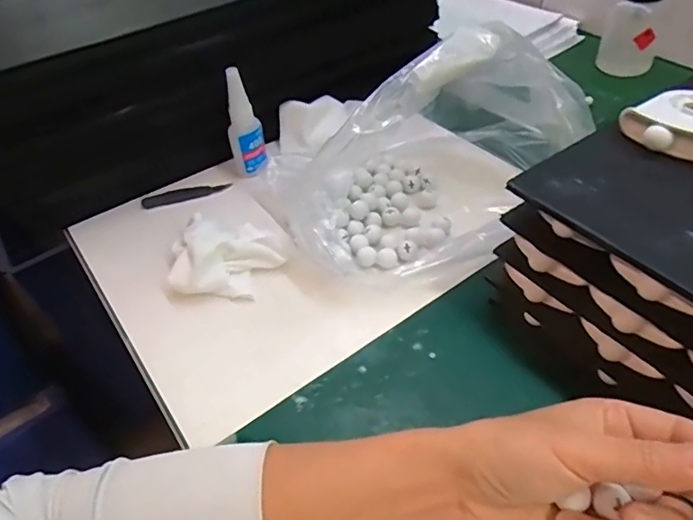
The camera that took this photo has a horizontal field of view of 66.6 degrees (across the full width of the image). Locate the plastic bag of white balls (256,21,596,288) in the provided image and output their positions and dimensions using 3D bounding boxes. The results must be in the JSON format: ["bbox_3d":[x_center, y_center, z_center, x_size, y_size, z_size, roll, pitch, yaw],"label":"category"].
[{"bbox_3d":[0.076,-0.108,0.448,0.280,0.126,0.183,-27,48,-20],"label":"plastic bag of white balls"}]

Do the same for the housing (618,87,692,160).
[{"bbox_3d":[0.224,-0.093,0.342,0.088,0.017,0.058,-33,51,-25],"label":"housing"}]

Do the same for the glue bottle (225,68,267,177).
[{"bbox_3d":[-0.097,-0.126,0.497,0.032,0.100,0.025,-13,45,-7],"label":"glue bottle"}]

